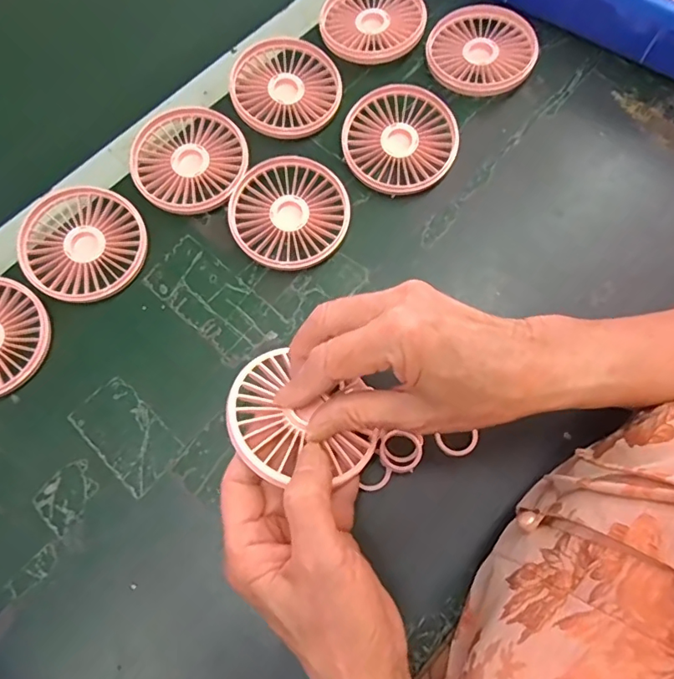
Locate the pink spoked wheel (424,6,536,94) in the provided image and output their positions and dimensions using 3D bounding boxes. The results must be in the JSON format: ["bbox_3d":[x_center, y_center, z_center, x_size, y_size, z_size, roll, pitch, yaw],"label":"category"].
[{"bbox_3d":[0.118,-0.237,0.433,0.085,0.018,0.084,29,76,7],"label":"pink spoked wheel"}]

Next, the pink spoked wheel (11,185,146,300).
[{"bbox_3d":[-0.188,-0.072,0.388,0.087,0.010,0.085,0,75,-1],"label":"pink spoked wheel"}]

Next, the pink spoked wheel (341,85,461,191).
[{"bbox_3d":[0.048,-0.156,0.408,0.086,0.016,0.085,0,75,-1],"label":"pink spoked wheel"}]

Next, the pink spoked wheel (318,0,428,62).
[{"bbox_3d":[0.030,-0.269,0.442,0.085,0.014,0.084,0,75,-1],"label":"pink spoked wheel"}]

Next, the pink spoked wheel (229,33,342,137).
[{"bbox_3d":[-0.043,-0.204,0.424,0.087,0.014,0.086,-40,79,-10],"label":"pink spoked wheel"}]

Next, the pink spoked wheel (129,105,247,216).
[{"bbox_3d":[-0.115,-0.140,0.405,0.086,0.007,0.088,0,75,-1],"label":"pink spoked wheel"}]

